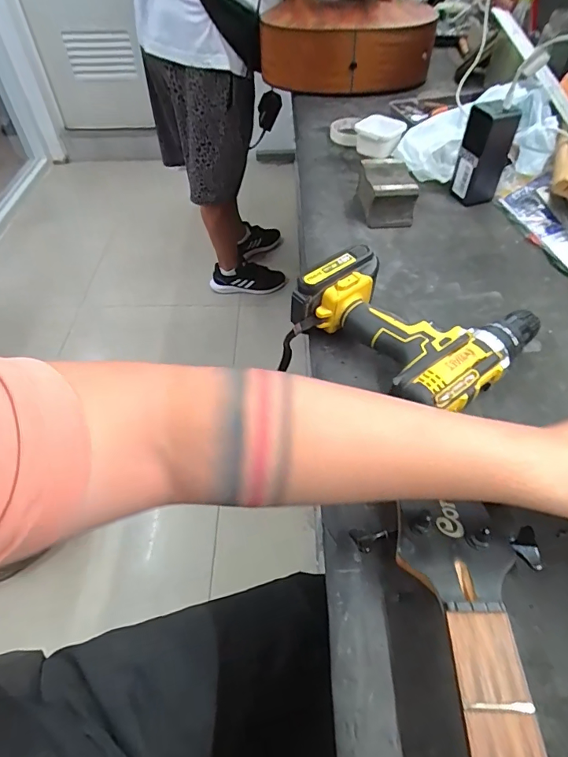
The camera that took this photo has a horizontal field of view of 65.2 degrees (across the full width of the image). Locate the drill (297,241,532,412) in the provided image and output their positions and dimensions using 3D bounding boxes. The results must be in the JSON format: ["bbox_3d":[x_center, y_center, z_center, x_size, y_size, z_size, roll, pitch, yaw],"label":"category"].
[{"bbox_3d":[0.139,-0.062,0.470,0.184,0.072,0.200,-33,57,-23],"label":"drill"}]

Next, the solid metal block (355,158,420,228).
[{"bbox_3d":[0.149,-0.267,0.647,0.071,0.056,0.085,-2,51,-1],"label":"solid metal block"}]

